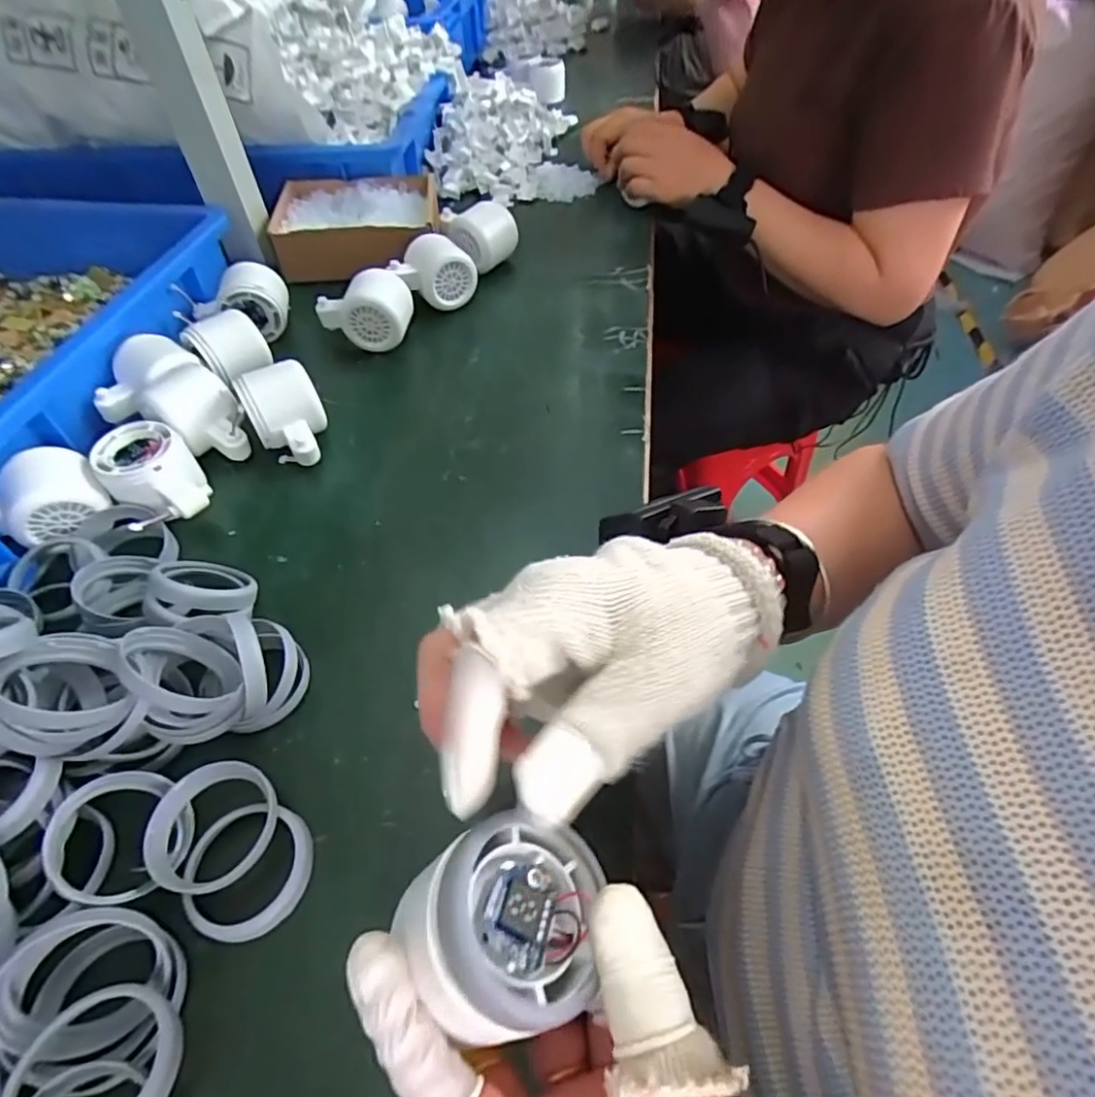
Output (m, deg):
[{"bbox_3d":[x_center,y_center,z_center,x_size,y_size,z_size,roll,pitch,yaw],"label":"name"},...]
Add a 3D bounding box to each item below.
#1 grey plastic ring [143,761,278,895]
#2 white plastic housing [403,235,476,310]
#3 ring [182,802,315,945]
[{"bbox_3d":[-0.167,0.137,0.302,0.059,0.014,0.059,-1,51,1],"label":"grey plastic ring"},{"bbox_3d":[-0.105,-0.273,0.606,0.068,0.054,0.047,-9,51,-6],"label":"white plastic housing"},{"bbox_3d":[-0.144,0.153,0.295,0.055,0.007,0.059,-1,51,1],"label":"ring"}]

